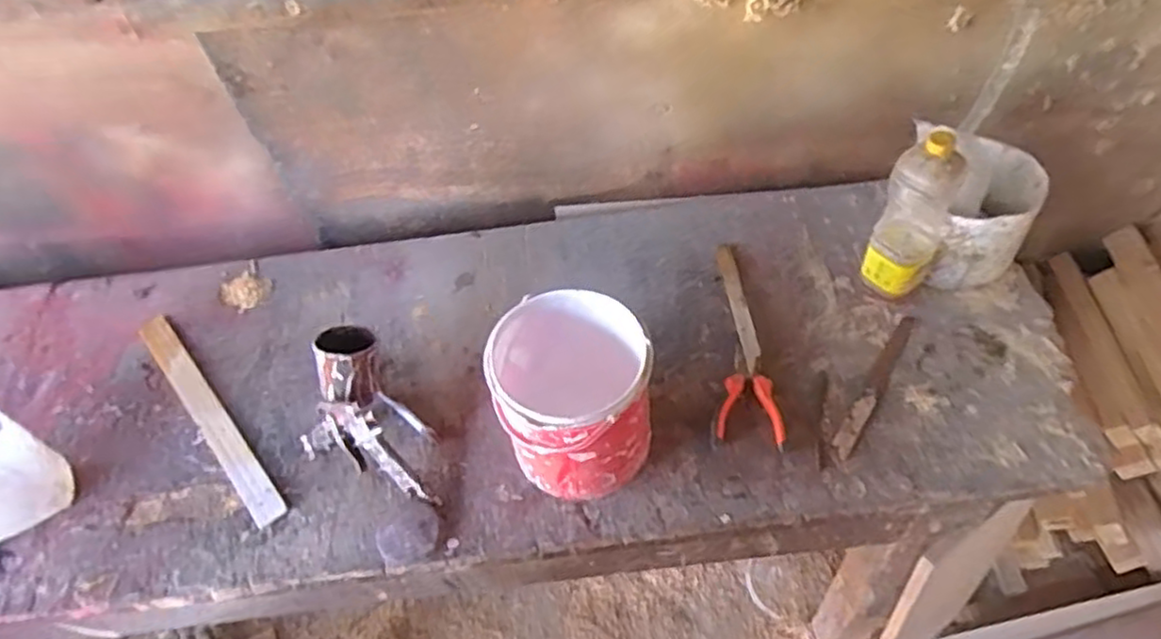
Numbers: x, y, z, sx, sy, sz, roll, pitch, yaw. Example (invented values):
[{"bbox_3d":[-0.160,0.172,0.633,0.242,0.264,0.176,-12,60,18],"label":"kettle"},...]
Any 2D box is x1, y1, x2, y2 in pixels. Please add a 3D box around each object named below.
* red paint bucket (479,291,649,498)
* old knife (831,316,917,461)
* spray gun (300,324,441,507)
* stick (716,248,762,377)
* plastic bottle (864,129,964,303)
[{"bbox_3d":[-0.009,0.099,0.858,0.169,0.196,0.169,-4,51,5],"label":"red paint bucket"},{"bbox_3d":[0.386,0.083,0.944,0.027,0.007,0.242,26,59,26],"label":"old knife"},{"bbox_3d":[-0.276,0.134,0.912,0.142,0.140,0.241,-34,54,-18],"label":"spray gun"},{"bbox_3d":[0.226,-0.021,1.034,0.026,0.013,0.220,-8,51,2],"label":"stick"},{"bbox_3d":[0.429,-0.126,0.943,0.083,0.253,0.059,23,58,25],"label":"plastic bottle"}]

